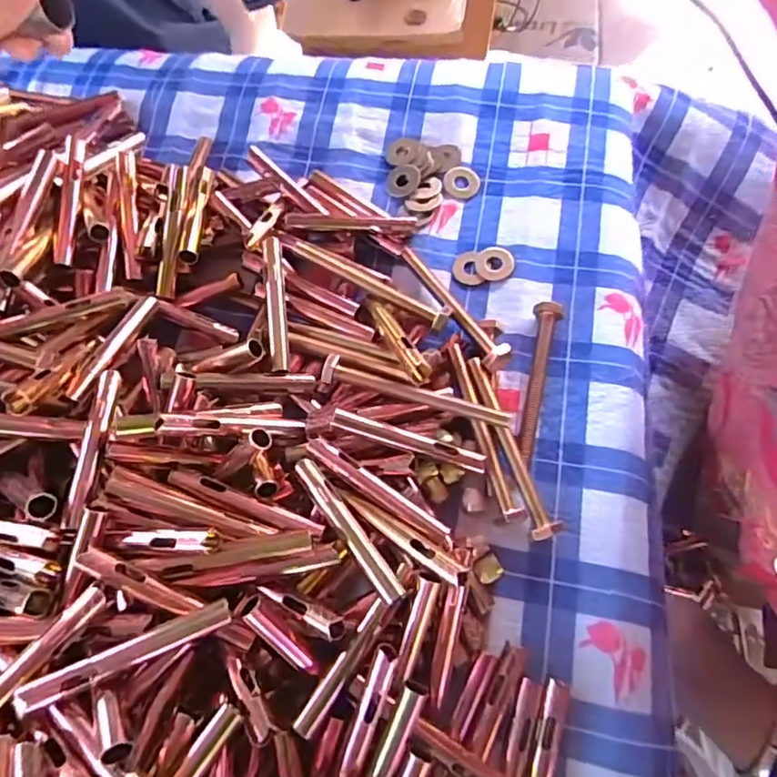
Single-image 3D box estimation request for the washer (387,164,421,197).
[{"bbox_3d":[0.010,-0.147,0.401,0.024,0.004,0.025,13,83,23],"label":"washer"}]

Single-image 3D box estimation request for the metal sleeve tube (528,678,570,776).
[{"bbox_3d":[0.068,0.177,0.258,0.012,0.012,0.082,18,69,11],"label":"metal sleeve tube"}]

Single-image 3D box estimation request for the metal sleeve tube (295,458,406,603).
[{"bbox_3d":[-0.021,0.067,0.276,0.011,0.011,0.082,-34,68,-11],"label":"metal sleeve tube"}]

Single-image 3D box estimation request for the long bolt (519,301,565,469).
[{"bbox_3d":[0.087,-0.004,0.330,0.015,0.021,0.098,11,67,8],"label":"long bolt"}]

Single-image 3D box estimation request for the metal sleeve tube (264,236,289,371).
[{"bbox_3d":[-0.068,-0.051,0.344,0.011,0.007,0.081,-5,85,-2],"label":"metal sleeve tube"}]

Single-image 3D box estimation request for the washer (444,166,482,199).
[{"bbox_3d":[0.052,-0.146,0.398,0.025,0.004,0.025,3,67,5],"label":"washer"}]

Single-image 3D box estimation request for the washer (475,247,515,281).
[{"bbox_3d":[0.069,-0.081,0.370,0.024,0.005,0.025,9,67,8],"label":"washer"}]

